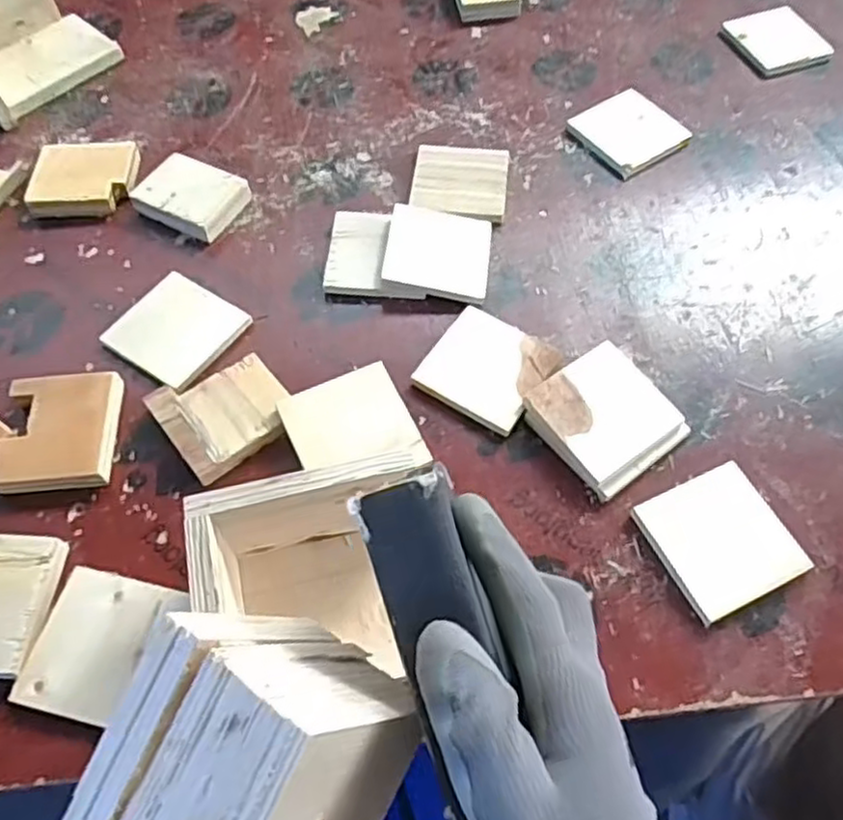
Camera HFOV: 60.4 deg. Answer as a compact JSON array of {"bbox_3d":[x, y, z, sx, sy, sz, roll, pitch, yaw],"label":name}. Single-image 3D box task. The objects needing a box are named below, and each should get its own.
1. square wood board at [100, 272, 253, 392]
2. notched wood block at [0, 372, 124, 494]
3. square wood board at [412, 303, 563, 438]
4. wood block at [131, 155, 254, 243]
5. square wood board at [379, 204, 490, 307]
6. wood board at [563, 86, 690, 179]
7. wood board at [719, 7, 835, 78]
[{"bbox_3d":[-0.208,-0.067,0.616,0.094,0.008,0.089,30,66,17],"label":"square wood board"},{"bbox_3d":[-0.280,0.017,0.561,0.082,0.021,0.094,-3,61,0],"label":"notched wood block"},{"bbox_3d":[0.054,-0.034,0.595,0.093,0.012,0.095,31,66,17],"label":"square wood board"},{"bbox_3d":[-0.217,-0.202,0.684,0.088,0.028,0.070,25,65,15],"label":"wood block"},{"bbox_3d":[0.016,-0.142,0.647,0.092,0.006,0.091,11,63,-6],"label":"square wood board"},{"bbox_3d":[0.210,-0.284,0.739,0.094,0.011,0.099,-30,64,-14],"label":"wood board"},{"bbox_3d":[0.393,-0.414,0.807,0.093,0.019,0.097,-22,63,-10],"label":"wood board"}]

